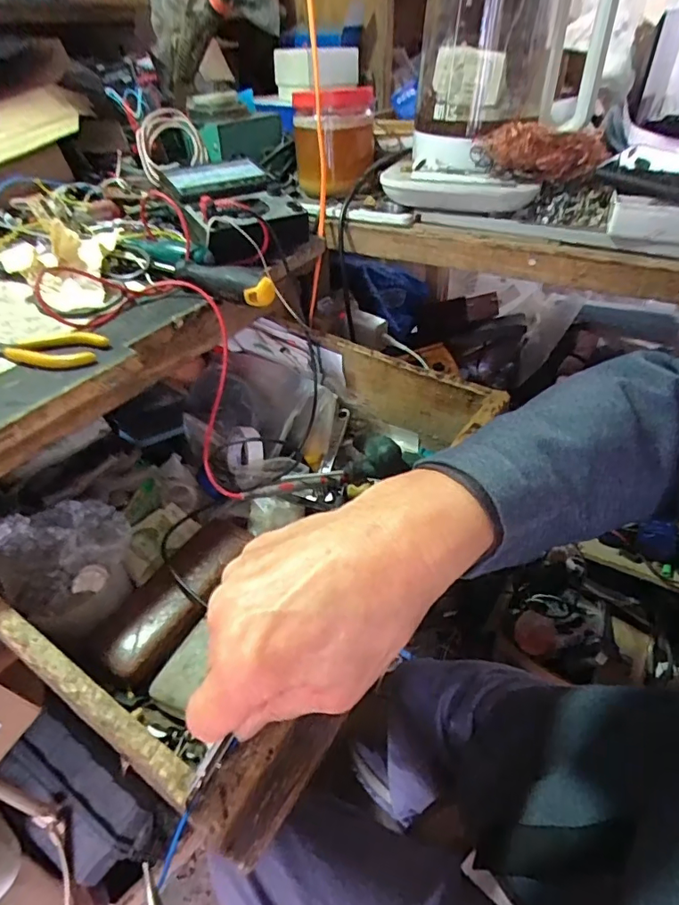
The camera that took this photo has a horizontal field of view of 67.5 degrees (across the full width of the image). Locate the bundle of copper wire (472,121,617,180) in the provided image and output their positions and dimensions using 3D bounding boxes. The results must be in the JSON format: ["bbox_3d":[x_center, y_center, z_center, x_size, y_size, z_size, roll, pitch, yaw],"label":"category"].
[{"bbox_3d":[0.208,-0.305,0.513,0.132,0.045,0.048,-4,40,-3],"label":"bundle of copper wire"}]

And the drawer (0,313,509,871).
[{"bbox_3d":[-0.093,0.034,0.453,0.343,0.104,0.387,22,46,25],"label":"drawer"}]

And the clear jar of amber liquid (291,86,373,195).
[{"bbox_3d":[-0.007,-0.354,0.580,0.092,0.102,0.081,0,40,2],"label":"clear jar of amber liquid"}]

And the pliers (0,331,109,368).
[{"bbox_3d":[-0.230,-0.077,0.377,0.105,0.010,0.033,0,40,2],"label":"pliers"}]

